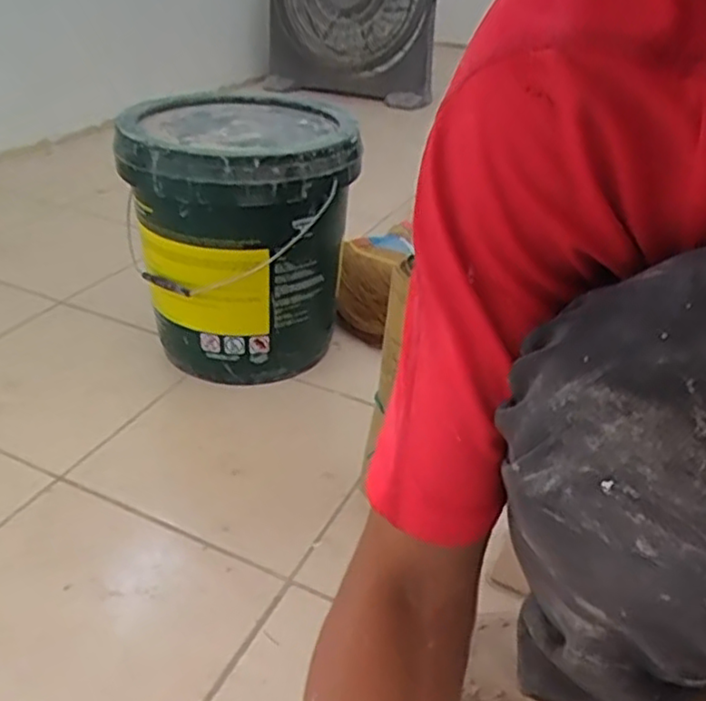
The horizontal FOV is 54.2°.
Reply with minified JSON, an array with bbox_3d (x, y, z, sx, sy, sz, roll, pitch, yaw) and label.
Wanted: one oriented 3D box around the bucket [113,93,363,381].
[{"bbox_3d":[-0.145,-0.137,0.942,0.268,0.336,0.257,7,31,-4],"label":"bucket"}]

